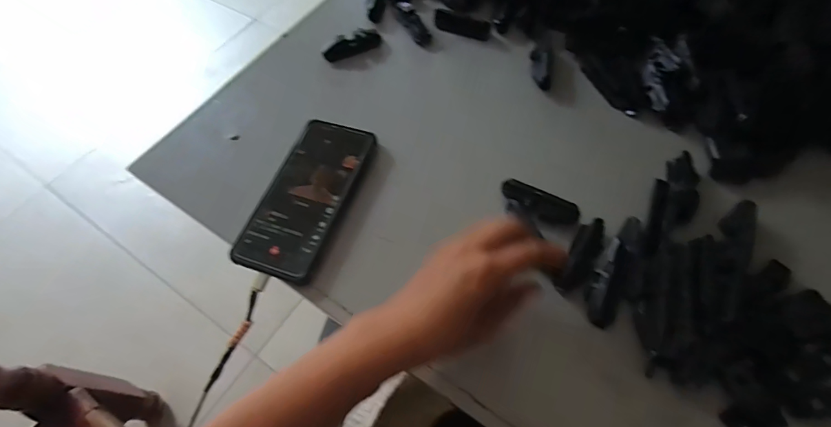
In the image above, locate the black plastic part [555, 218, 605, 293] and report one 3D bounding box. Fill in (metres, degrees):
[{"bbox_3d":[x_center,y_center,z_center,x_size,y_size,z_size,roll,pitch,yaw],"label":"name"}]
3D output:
[{"bbox_3d":[0.141,0.036,0.364,0.023,0.028,0.069,26,65,18],"label":"black plastic part"}]

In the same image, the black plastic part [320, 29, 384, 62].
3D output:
[{"bbox_3d":[-0.074,-0.198,0.507,0.070,0.018,0.022,-29,62,-12],"label":"black plastic part"}]

